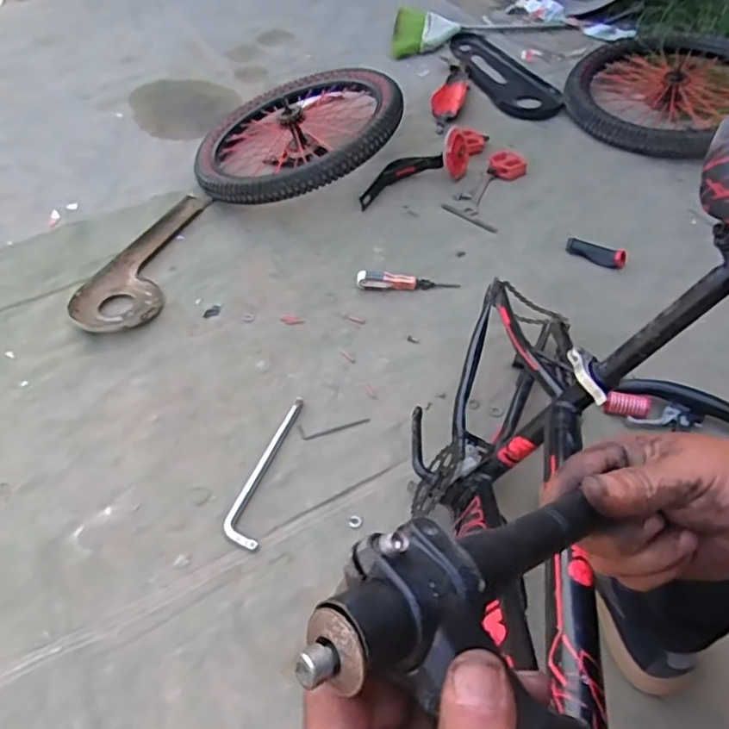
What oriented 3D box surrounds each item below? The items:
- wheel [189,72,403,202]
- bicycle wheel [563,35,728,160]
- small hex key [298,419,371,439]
[{"bbox_3d":[-0.156,-0.523,1.382,0.470,0.075,0.445,-11,48,12],"label":"wheel"},{"bbox_3d":[0.735,-0.684,1.488,0.471,0.128,0.439,-35,57,-23],"label":"bicycle wheel"},{"bbox_3d":[-0.048,0.096,0.949,0.111,0.010,0.024,-11,50,-8],"label":"small hex key"}]

